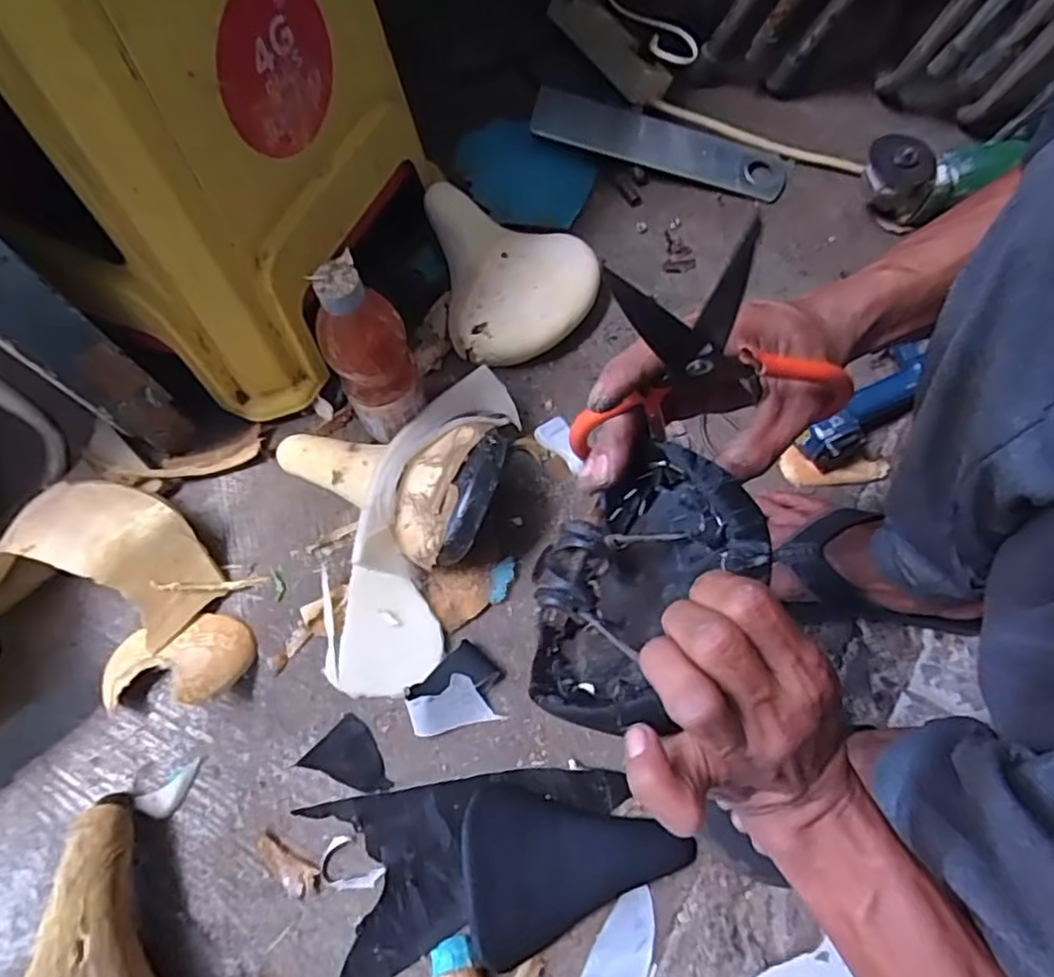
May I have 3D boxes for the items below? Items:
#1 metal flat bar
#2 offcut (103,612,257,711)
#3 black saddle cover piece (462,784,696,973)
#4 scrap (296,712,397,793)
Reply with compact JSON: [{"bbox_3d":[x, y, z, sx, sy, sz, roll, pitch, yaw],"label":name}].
[{"bbox_3d":[0.162,-0.420,0.791,0.307,0.013,0.080,15,75,-3],"label":"metal flat bar"},{"bbox_3d":[-0.302,0.144,0.561,0.119,0.049,0.079,2,66,0],"label":"offcut"},{"bbox_3d":[0.031,0.280,0.505,0.161,0.038,0.118,-14,67,-7],"label":"black saddle cover piece"},{"bbox_3d":[-0.148,0.233,0.551,0.068,0.004,0.055,41,72,16],"label":"scrap"}]

